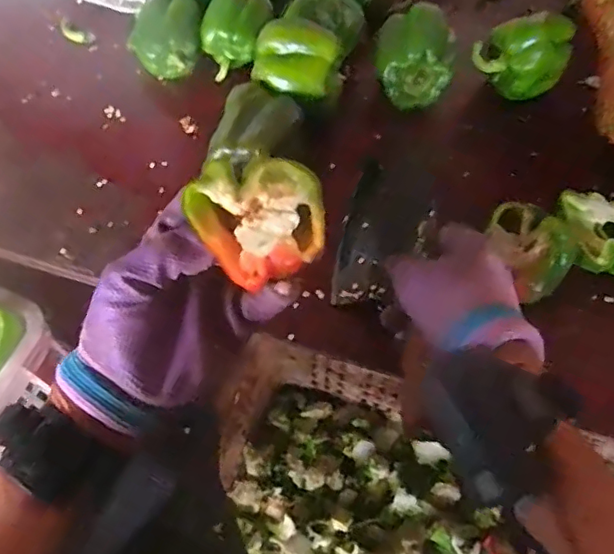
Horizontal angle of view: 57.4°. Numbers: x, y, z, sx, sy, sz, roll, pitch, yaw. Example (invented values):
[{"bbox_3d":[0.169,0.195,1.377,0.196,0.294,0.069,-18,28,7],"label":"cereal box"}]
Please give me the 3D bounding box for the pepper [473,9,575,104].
[{"bbox_3d":[0.192,-0.196,0.498,0.058,0.064,0.063,-37,67,-18],"label":"pepper"}]

